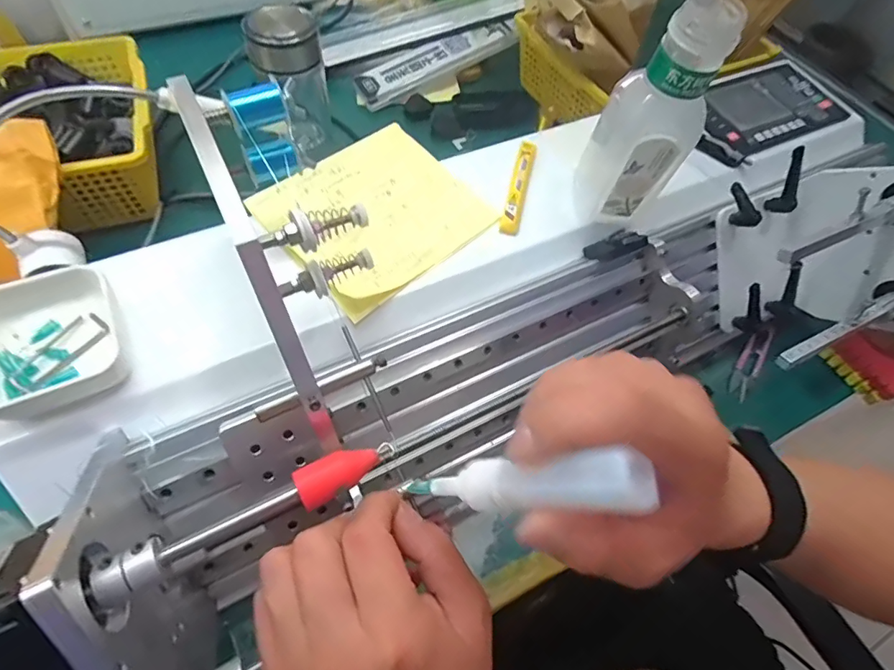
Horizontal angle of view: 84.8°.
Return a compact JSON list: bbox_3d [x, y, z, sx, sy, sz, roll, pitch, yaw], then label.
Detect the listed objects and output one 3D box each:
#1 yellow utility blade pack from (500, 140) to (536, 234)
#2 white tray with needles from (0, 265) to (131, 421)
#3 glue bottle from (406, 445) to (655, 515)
[{"bbox_3d":[0.061,-0.127,0.410,0.015,0.009,0.103,14,58,4],"label":"yellow utility blade pack"},{"bbox_3d":[-0.241,-0.001,0.293,0.080,0.031,0.089,-26,64,-19],"label":"white tray with needles"},{"bbox_3d":[0.026,0.061,0.202,0.022,0.114,0.019,37,54,-28],"label":"glue bottle"}]

